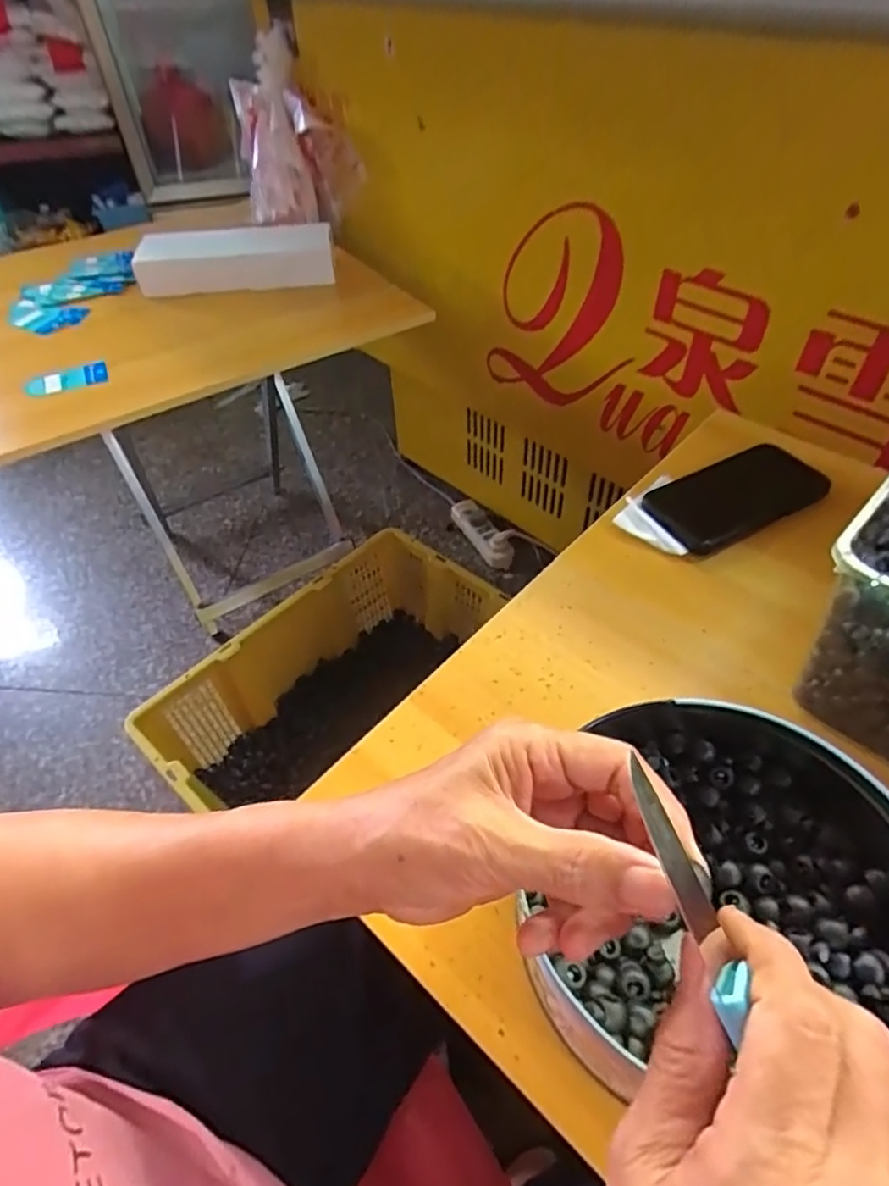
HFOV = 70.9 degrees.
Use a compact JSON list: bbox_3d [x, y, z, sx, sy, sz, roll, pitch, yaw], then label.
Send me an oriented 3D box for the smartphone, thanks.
[{"bbox_3d":[0.262,-0.087,0.563,0.163,0.011,0.081,-23,52,-15],"label":"smartphone"}]

